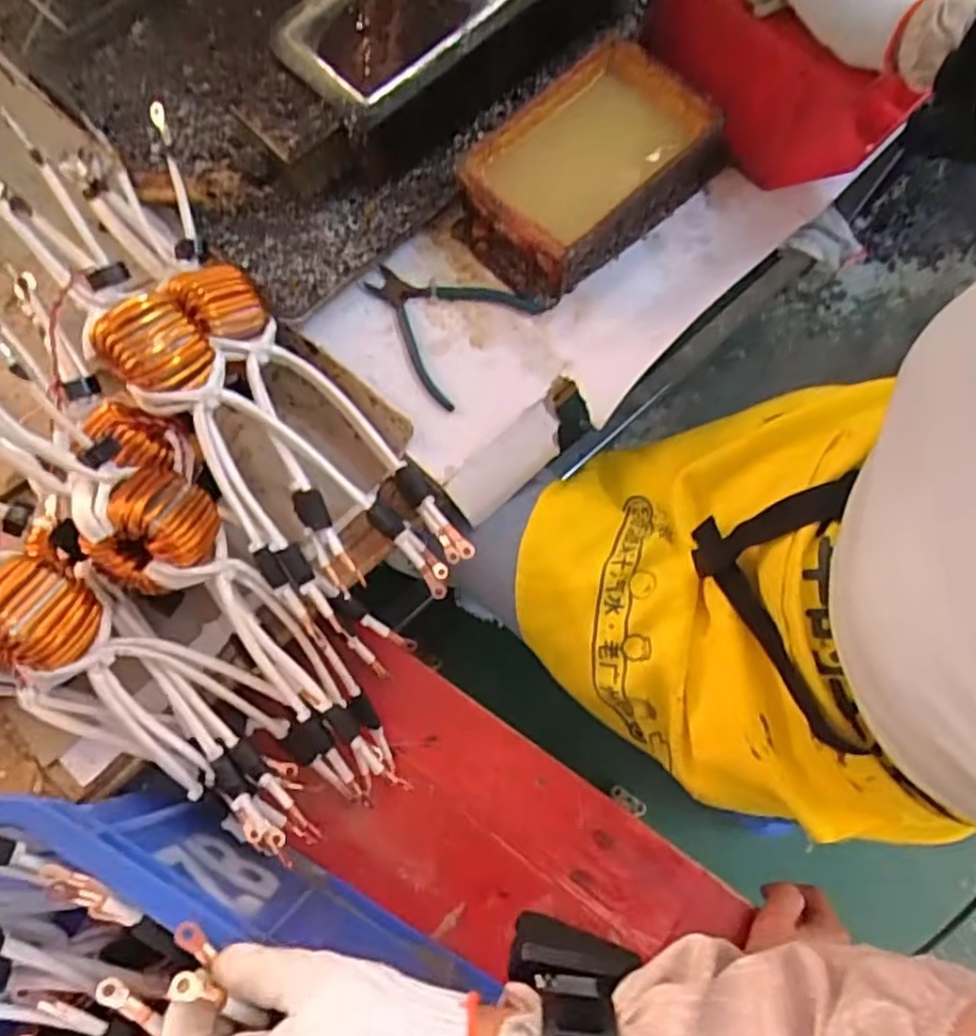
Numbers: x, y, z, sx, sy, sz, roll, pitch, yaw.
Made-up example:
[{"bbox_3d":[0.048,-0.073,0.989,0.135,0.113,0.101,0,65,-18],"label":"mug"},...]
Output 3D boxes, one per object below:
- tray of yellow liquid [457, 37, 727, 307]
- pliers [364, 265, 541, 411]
[{"bbox_3d":[0.083,-0.302,0.598,0.214,0.077,0.136,-42,78,-10],"label":"tray of yellow liquid"},{"bbox_3d":[-0.042,-0.176,0.606,0.127,0.019,0.124,39,79,11],"label":"pliers"}]

